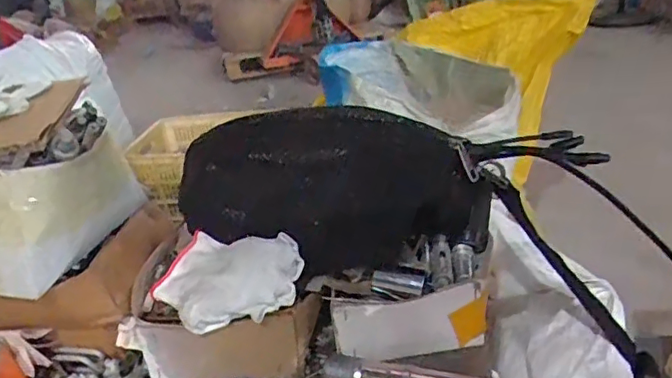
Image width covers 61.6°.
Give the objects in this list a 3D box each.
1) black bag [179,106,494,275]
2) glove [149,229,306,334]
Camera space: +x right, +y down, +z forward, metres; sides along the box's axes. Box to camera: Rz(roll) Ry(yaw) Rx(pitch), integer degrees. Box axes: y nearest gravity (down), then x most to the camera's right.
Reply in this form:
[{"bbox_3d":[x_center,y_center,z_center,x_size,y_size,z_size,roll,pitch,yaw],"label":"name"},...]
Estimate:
[{"bbox_3d":[-0.007,0.005,0.503,0.275,0.163,0.044,-1,26,12],"label":"black bag"},{"bbox_3d":[-0.089,0.068,0.433,0.117,0.036,0.079,2,27,19],"label":"glove"}]

